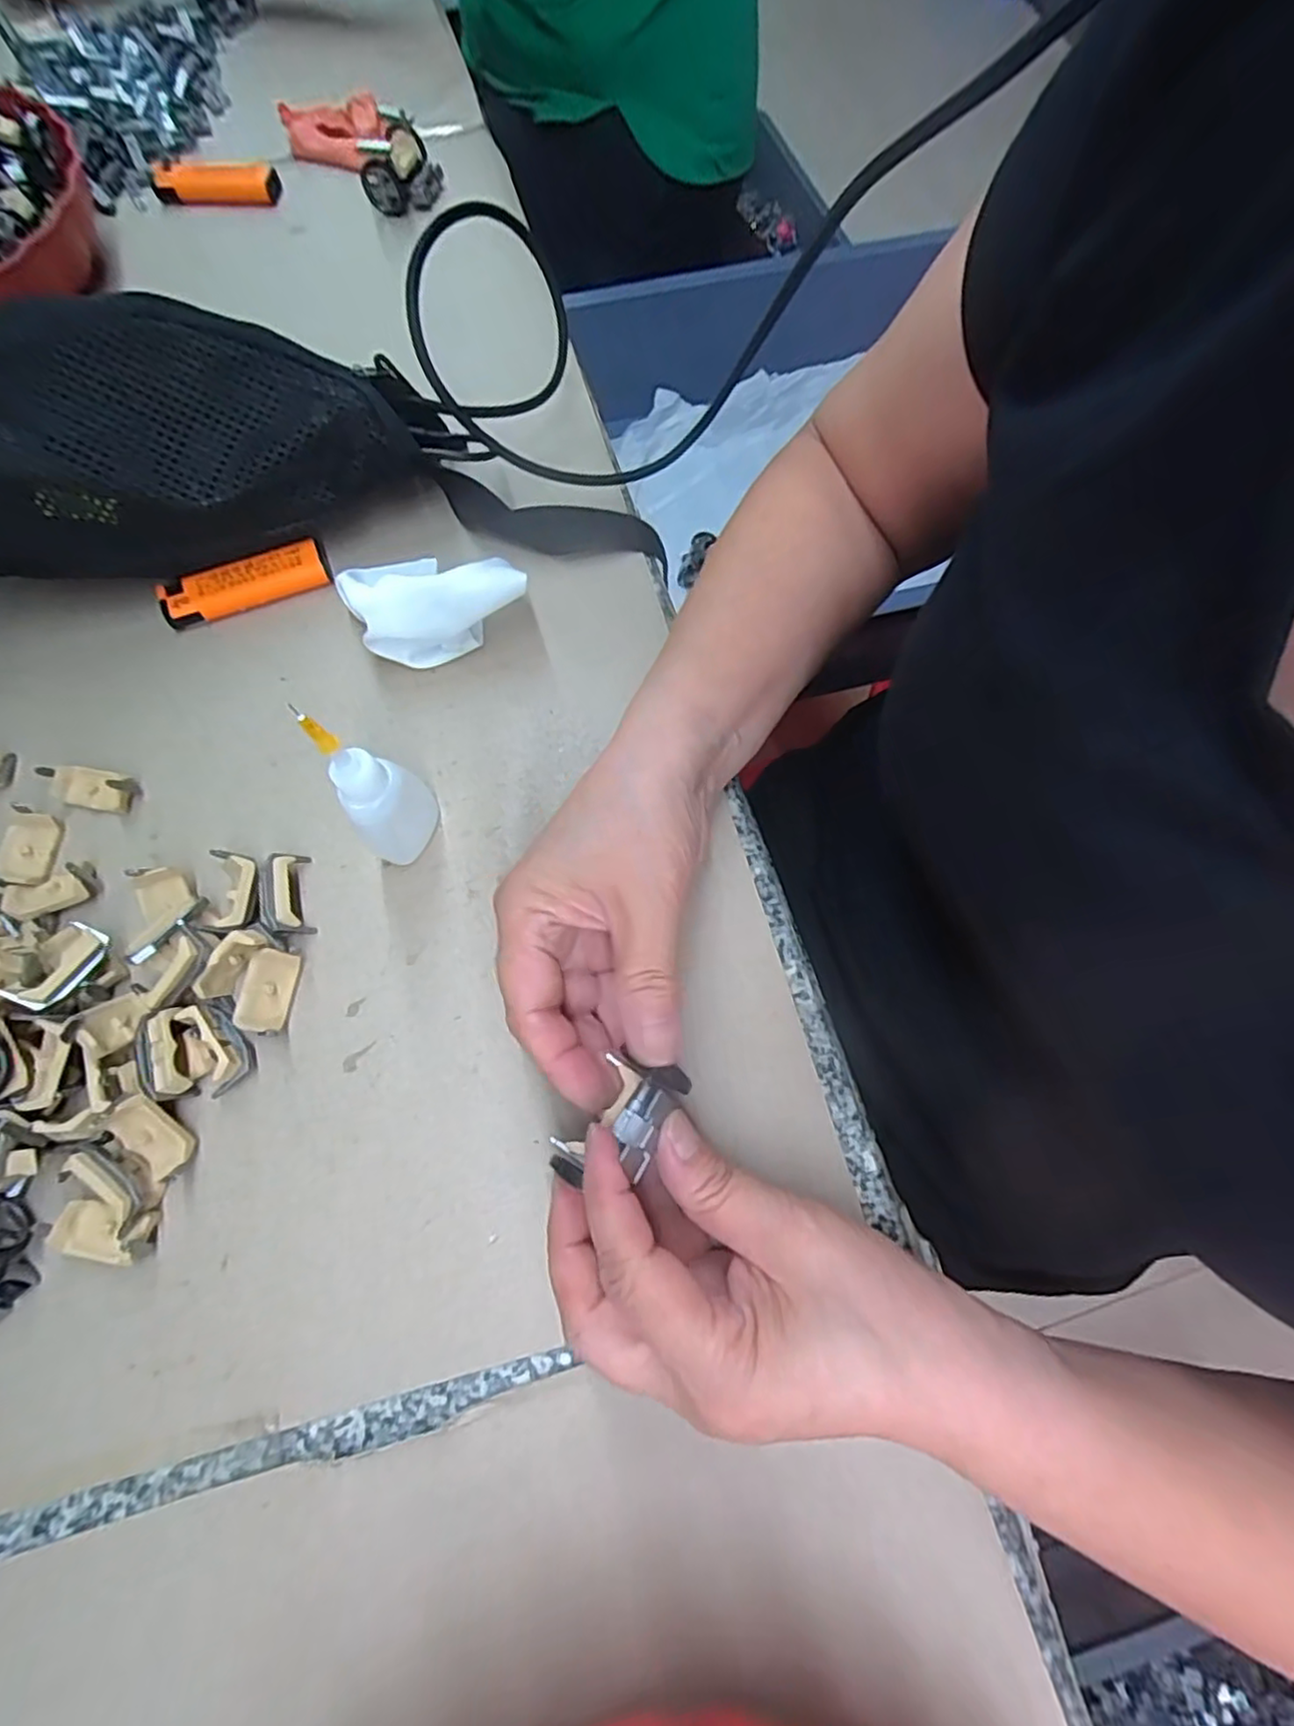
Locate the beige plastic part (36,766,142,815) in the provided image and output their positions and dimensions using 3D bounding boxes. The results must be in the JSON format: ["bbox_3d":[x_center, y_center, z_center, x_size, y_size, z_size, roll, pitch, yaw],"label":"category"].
[{"bbox_3d":[-0.250,-0.035,0.301,0.036,0.016,0.018,8,71,4],"label":"beige plastic part"}]

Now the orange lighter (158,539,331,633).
[{"bbox_3d":[-0.205,-0.142,0.340,0.082,0.012,0.023,-20,71,-5],"label":"orange lighter"}]

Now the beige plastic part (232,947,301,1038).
[{"bbox_3d":[-0.153,0.051,0.269,0.019,0.011,0.031,19,69,-31],"label":"beige plastic part"}]

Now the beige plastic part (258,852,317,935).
[{"bbox_3d":[-0.153,0.013,0.282,0.015,0.017,0.035,-14,71,-3],"label":"beige plastic part"}]

